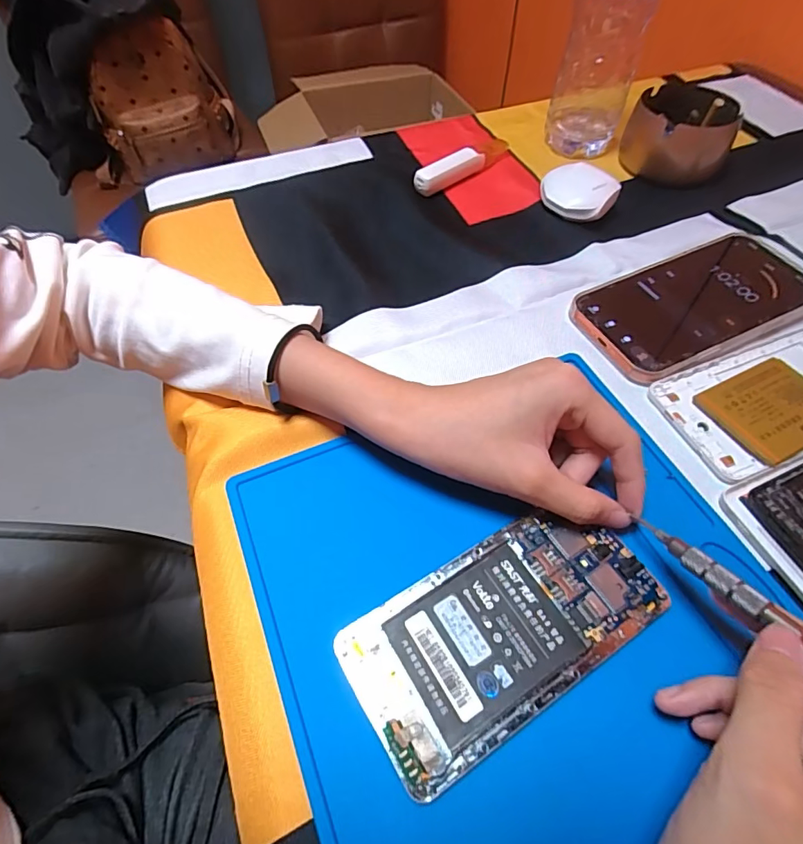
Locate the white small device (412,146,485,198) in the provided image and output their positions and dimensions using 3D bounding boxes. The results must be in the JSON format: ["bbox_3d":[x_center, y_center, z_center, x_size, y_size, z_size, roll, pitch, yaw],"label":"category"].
[{"bbox_3d":[0.041,-0.216,0.419,0.069,0.018,0.020,-38,63,-22],"label":"white small device"}]

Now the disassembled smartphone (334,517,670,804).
[{"bbox_3d":[0.047,0.090,0.222,0.140,0.008,0.069,-28,60,-16],"label":"disassembled smartphone"}]

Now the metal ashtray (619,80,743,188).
[{"bbox_3d":[0.239,-0.249,0.424,0.085,0.046,0.078,21,59,15],"label":"metal ashtray"}]

